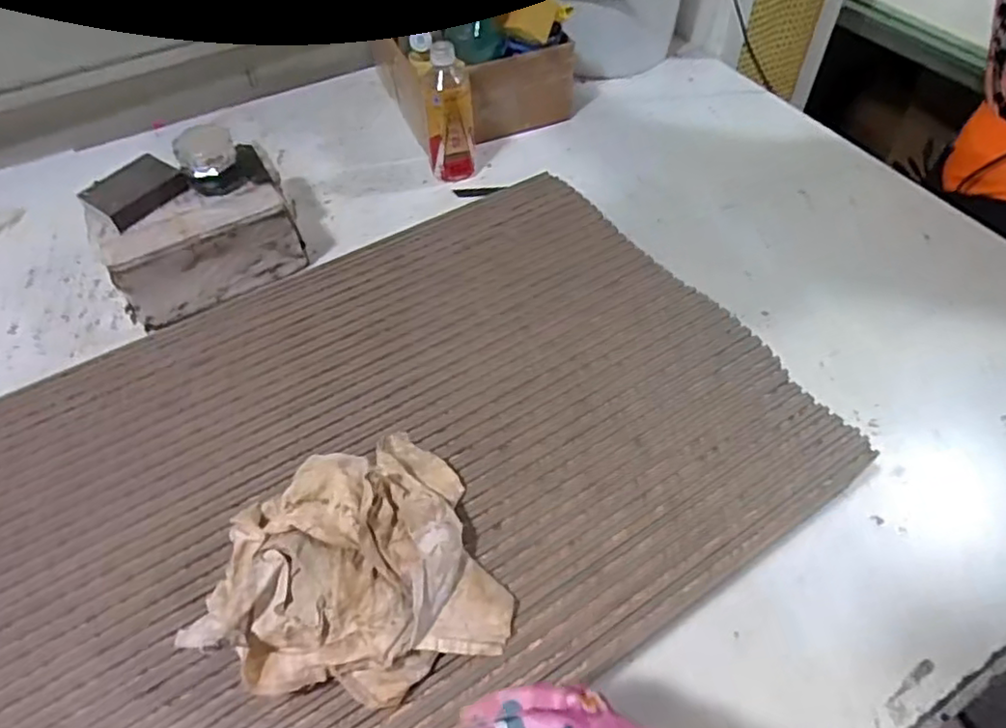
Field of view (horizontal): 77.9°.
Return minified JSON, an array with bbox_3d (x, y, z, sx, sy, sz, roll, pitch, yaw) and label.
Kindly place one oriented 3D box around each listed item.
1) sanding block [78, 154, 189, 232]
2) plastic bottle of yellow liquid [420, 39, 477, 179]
[{"bbox_3d":[-0.432,-0.205,0.730,0.065,0.028,0.097,28,58,21],"label":"sanding block"},{"bbox_3d":[-0.076,-0.348,0.873,0.067,0.178,0.063,-7,53,-5],"label":"plastic bottle of yellow liquid"}]

